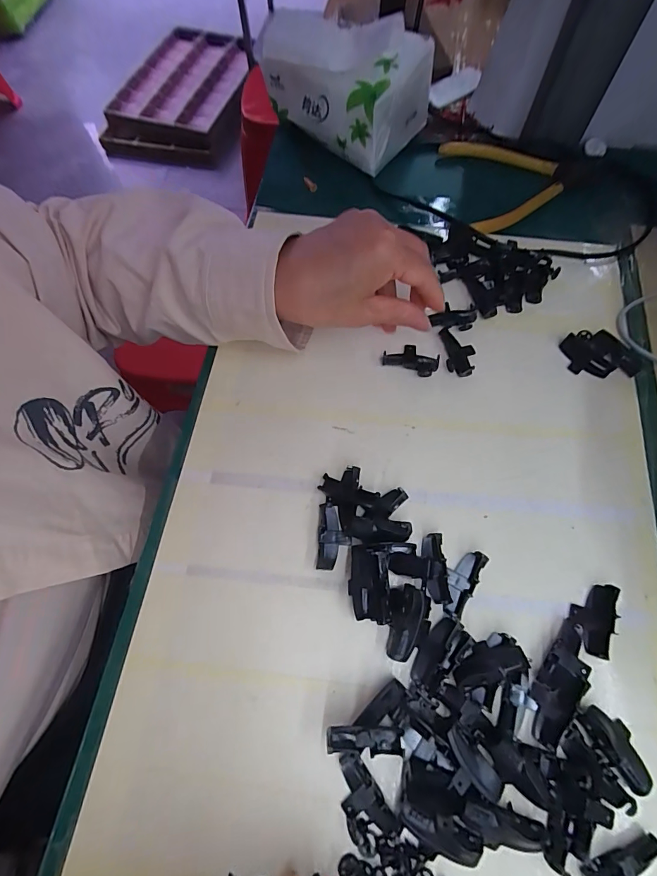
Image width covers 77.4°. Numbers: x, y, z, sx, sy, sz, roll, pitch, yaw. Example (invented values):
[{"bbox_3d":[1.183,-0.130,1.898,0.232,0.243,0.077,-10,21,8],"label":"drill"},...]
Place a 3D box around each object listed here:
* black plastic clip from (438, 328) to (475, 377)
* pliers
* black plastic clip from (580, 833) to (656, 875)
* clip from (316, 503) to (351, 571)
[{"bbox_3d":[0.101,-0.067,0.315,0.025,0.010,0.041,-3,68,0],"label":"black plastic clip"},{"bbox_3d":[0.186,-0.250,0.386,0.147,0.010,0.116,-15,68,-5],"label":"pliers"},{"bbox_3d":[0.148,0.215,0.199,0.041,0.008,0.022,-17,68,-6],"label":"black plastic clip"},{"bbox_3d":[0.004,0.064,0.265,0.020,0.007,0.040,3,68,3],"label":"clip"}]

